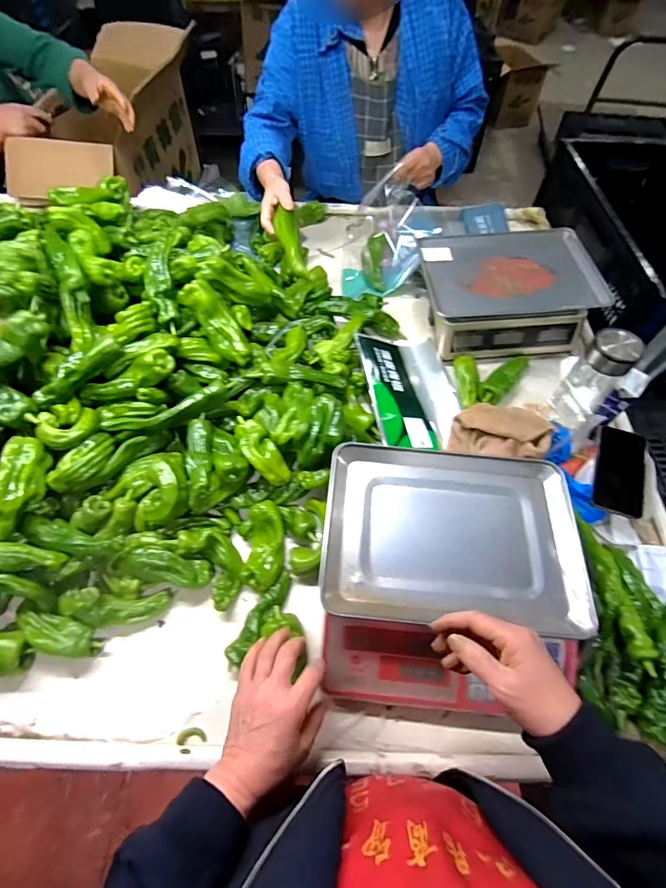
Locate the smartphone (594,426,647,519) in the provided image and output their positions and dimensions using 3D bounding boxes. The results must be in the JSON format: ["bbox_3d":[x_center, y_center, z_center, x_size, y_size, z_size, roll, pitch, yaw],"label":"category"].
[{"bbox_3d":[0.442,0.041,0.642,0.068,0.015,0.147,18,60,10],"label":"smartphone"}]

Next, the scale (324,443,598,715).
[{"bbox_3d":[0.152,0.166,0.563,0.320,0.101,0.312,3,58,1],"label":"scale"}]

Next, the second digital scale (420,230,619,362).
[{"bbox_3d":[0.339,-0.316,0.852,0.317,0.109,0.258,-5,59,-4],"label":"second digital scale"}]

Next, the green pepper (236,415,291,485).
[{"bbox_3d":[-0.114,0.008,0.649,0.048,0.032,0.126,-33,80,-19],"label":"green pepper"}]

